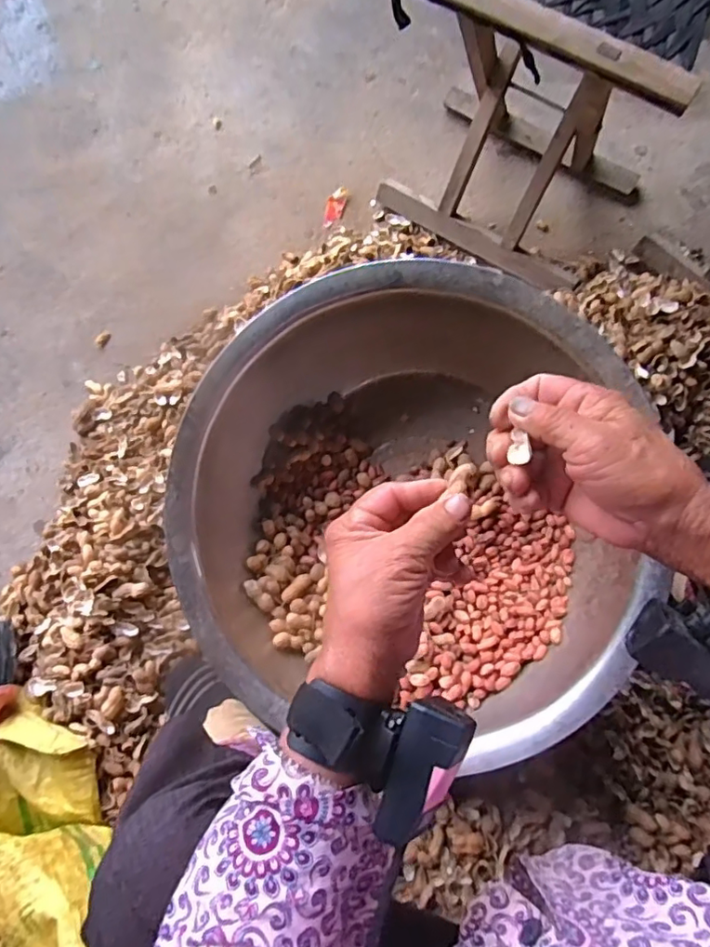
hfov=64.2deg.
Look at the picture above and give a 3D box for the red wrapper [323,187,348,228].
[{"bbox_3d":[-0.030,-0.409,0.870,0.027,0.012,0.065,11,80,3],"label":"red wrapper"}]

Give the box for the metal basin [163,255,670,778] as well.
[{"bbox_3d":[0.021,-0.002,0.604,0.442,0.193,0.442,15,96,16],"label":"metal basin"}]

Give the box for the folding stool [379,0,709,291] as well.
[{"bbox_3d":[0.219,-0.458,0.698,0.301,0.349,0.243,33,82,7],"label":"folding stool"}]

